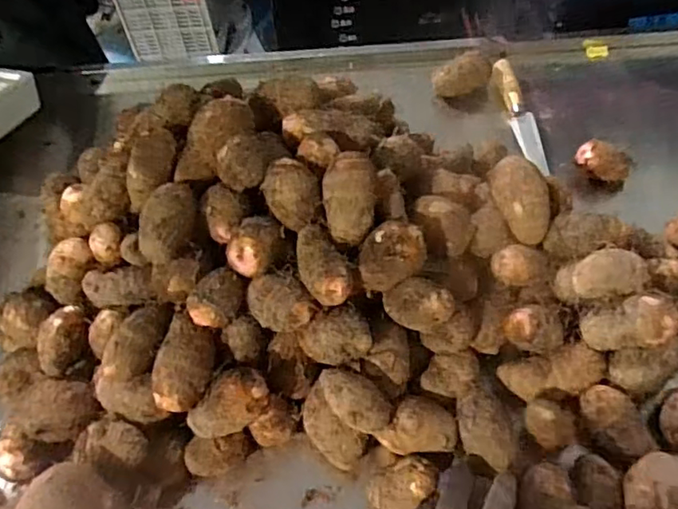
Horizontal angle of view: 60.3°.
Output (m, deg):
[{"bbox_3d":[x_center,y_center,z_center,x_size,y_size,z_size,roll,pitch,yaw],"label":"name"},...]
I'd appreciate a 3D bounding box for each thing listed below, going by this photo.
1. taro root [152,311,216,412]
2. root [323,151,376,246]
[{"bbox_3d":[-0.124,0.090,0.471,0.044,0.041,0.074,3,53,7],"label":"taro root"},{"bbox_3d":[0.009,-0.047,0.495,0.043,0.042,0.078,-2,92,-3],"label":"root"}]

